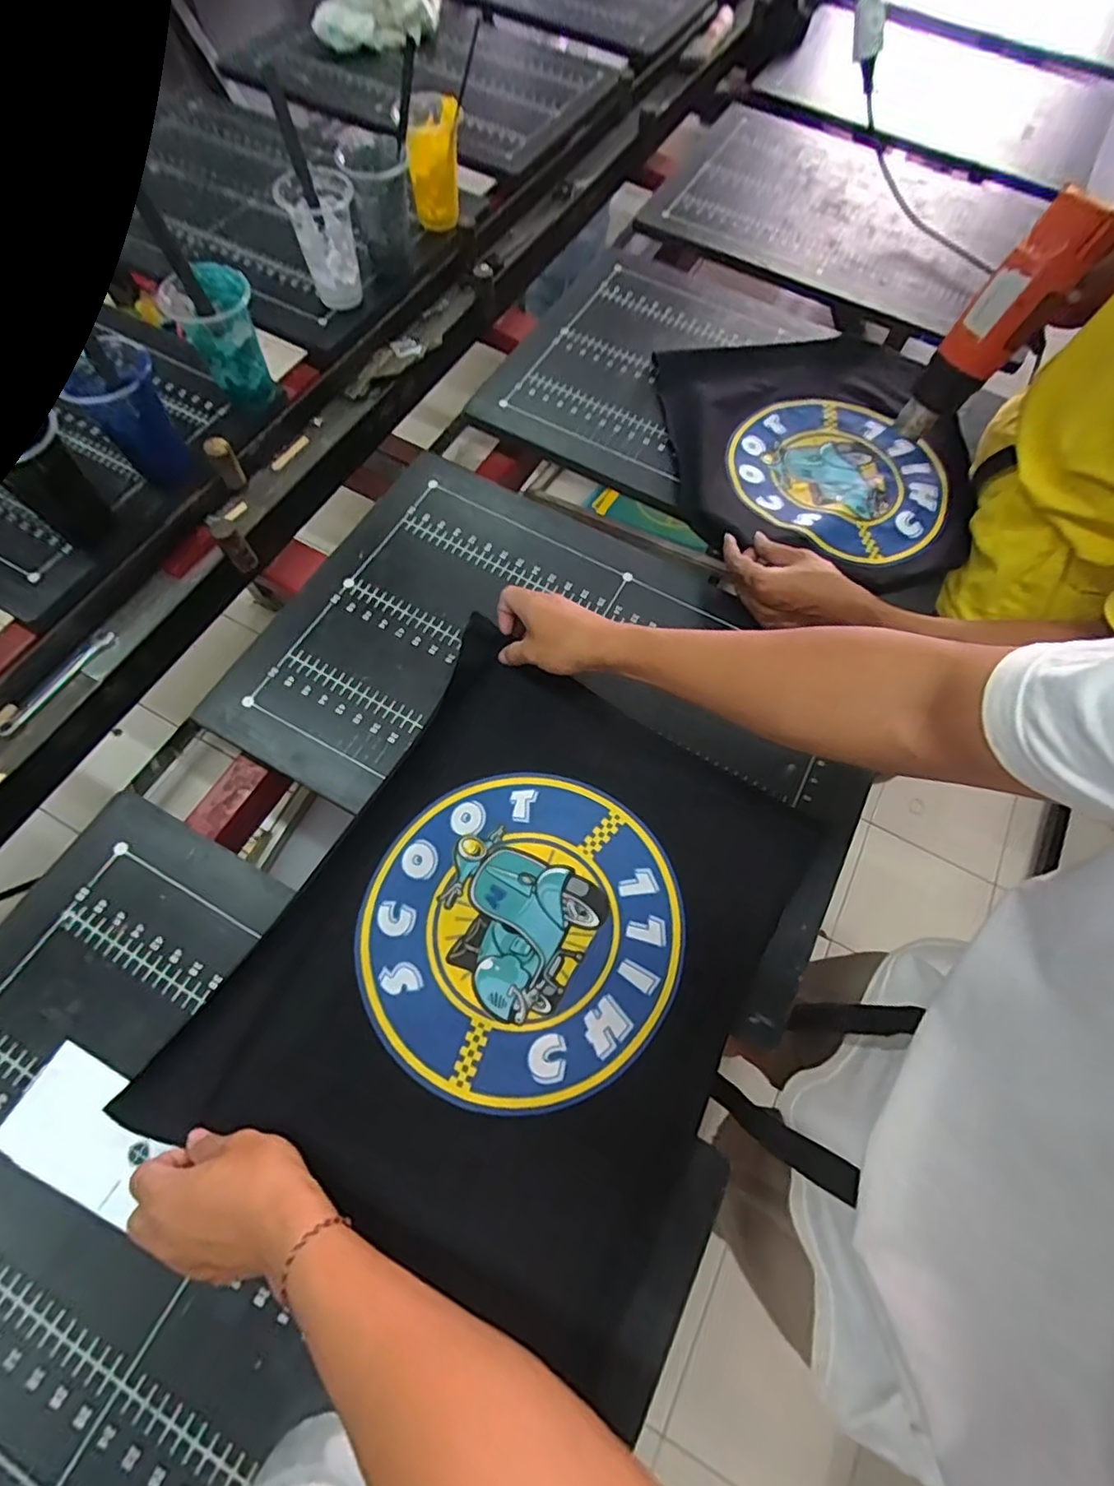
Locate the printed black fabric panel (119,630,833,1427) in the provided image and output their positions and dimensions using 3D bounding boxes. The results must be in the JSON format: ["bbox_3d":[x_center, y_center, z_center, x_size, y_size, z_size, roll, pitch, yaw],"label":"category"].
[{"bbox_3d":[-0.030,0.165,0.496,0.371,0.045,0.450,29,69,8],"label":"printed black fabric panel"}]

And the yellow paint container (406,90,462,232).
[{"bbox_3d":[-0.169,-0.807,0.840,0.076,0.126,0.093,-6,68,-6],"label":"yellow paint container"}]

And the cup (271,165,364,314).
[{"bbox_3d":[-0.292,-0.637,0.760,0.089,0.116,0.073,-16,70,-9],"label":"cup"}]

